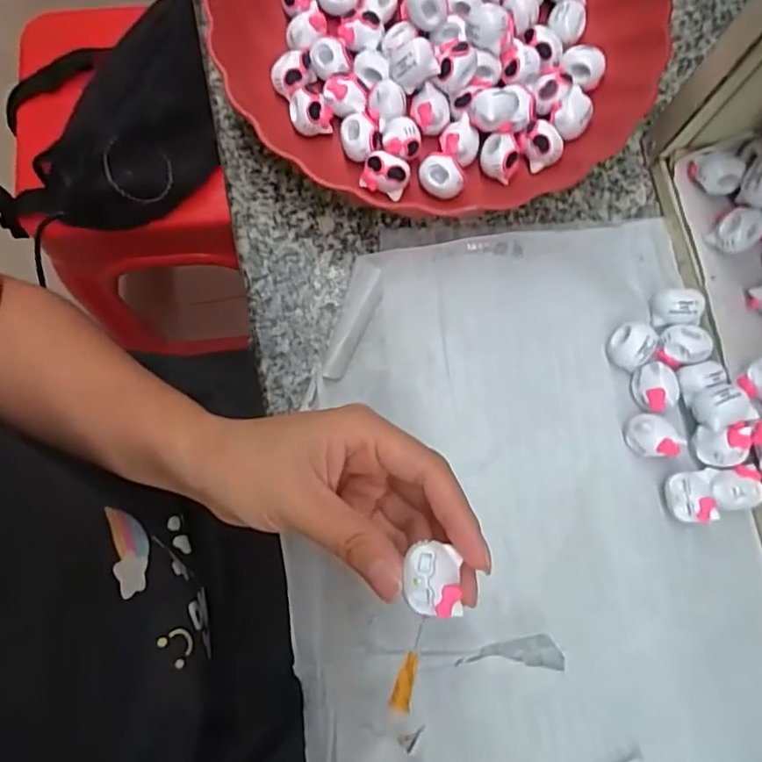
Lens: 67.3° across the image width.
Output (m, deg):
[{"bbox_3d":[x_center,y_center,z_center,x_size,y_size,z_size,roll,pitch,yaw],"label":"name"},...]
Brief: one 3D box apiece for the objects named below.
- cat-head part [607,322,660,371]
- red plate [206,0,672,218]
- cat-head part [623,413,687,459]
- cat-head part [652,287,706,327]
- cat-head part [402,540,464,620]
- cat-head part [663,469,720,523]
[{"bbox_3d":[0.132,-0.019,0.303,0.022,0.015,0.022,0,79,0],"label":"cat-head part"},{"bbox_3d":[0.030,-0.206,0.329,0.236,0.047,0.217,0,79,0],"label":"red plate"},{"bbox_3d":[0.138,0.029,0.294,0.016,0.019,0.026,-35,81,-7],"label":"cat-head part"},{"bbox_3d":[0.159,-0.039,0.307,0.024,0.016,0.018,-1,79,-1],"label":"cat-head part"},{"bbox_3d":[0.018,0.071,0.201,0.019,0.007,0.024,-5,79,-1],"label":"cat-head part"},{"bbox_3d":[0.154,0.059,0.288,0.021,0.016,0.024,-8,79,-2],"label":"cat-head part"}]

